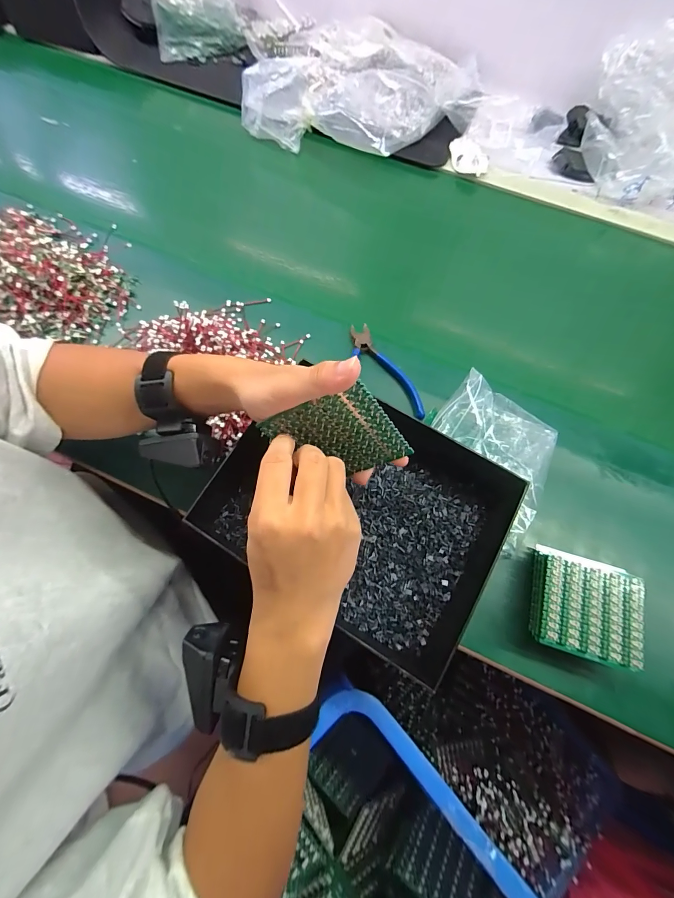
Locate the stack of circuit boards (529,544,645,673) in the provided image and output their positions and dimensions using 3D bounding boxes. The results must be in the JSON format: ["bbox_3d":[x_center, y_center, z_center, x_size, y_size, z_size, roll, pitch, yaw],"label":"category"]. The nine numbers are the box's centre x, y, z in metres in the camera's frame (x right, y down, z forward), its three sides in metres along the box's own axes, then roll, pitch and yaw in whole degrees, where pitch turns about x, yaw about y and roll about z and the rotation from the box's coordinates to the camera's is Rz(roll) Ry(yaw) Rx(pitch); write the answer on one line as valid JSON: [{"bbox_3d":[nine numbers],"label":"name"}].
[{"bbox_3d":[0.229,0.148,0.338,0.094,0.038,0.087,19,67,5],"label":"stack of circuit boards"}]

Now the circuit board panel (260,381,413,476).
[{"bbox_3d":[-0.001,-0.007,0.267,0.088,0.072,0.004,-18,40,24],"label":"circuit board panel"}]

